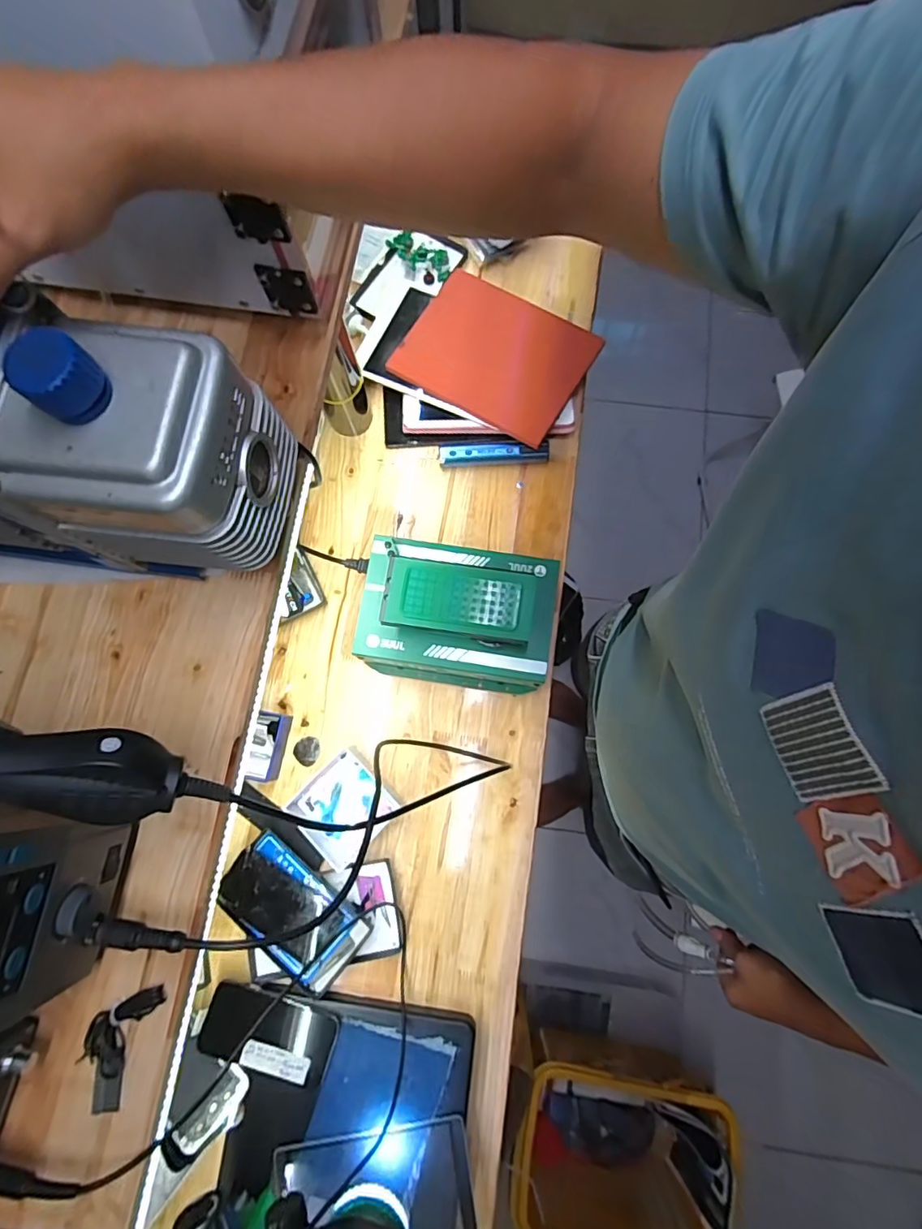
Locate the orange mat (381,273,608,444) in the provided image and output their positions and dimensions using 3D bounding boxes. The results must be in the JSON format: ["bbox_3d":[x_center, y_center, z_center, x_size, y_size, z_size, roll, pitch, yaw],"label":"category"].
[{"bbox_3d":[0.050,-0.370,0.764,0.243,0.014,0.186,29,88,5],"label":"orange mat"}]

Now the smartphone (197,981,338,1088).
[{"bbox_3d":[-0.217,0.470,0.604,0.146,0.015,0.069,14,79,3],"label":"smartphone"}]

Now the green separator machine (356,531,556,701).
[{"bbox_3d":[-0.004,-0.001,0.663,0.226,0.136,0.165,9,78,2],"label":"green separator machine"}]

